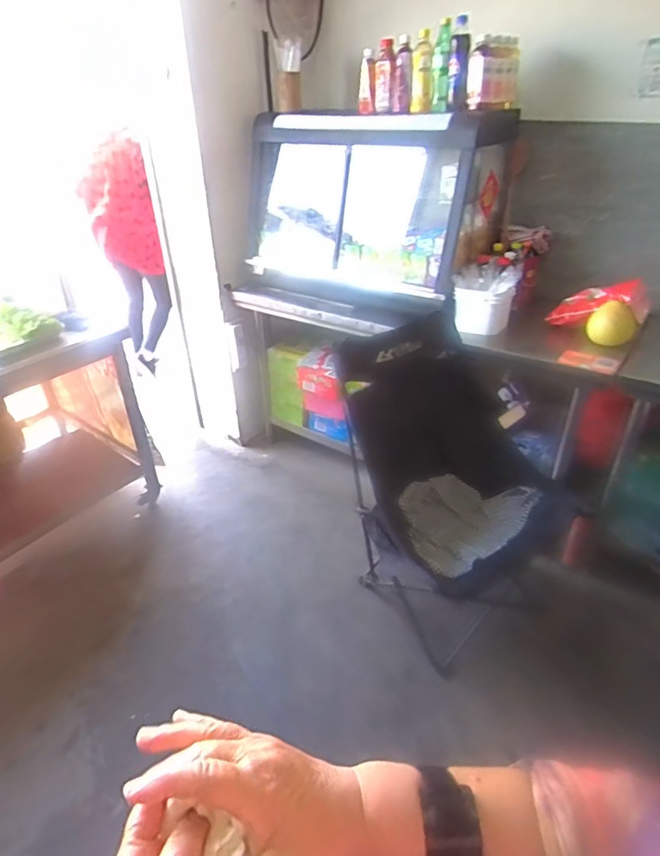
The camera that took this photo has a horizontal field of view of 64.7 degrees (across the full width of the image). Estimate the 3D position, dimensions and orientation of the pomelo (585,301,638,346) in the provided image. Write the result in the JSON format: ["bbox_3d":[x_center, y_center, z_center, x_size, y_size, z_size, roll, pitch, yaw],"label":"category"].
[{"bbox_3d":[0.883,-0.321,1.637,0.143,0.131,0.111,13,35,22],"label":"pomelo"}]

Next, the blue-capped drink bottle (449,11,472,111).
[{"bbox_3d":[0.391,-1.100,1.569,0.060,0.225,0.070,5,33,10],"label":"blue-capped drink bottle"}]

